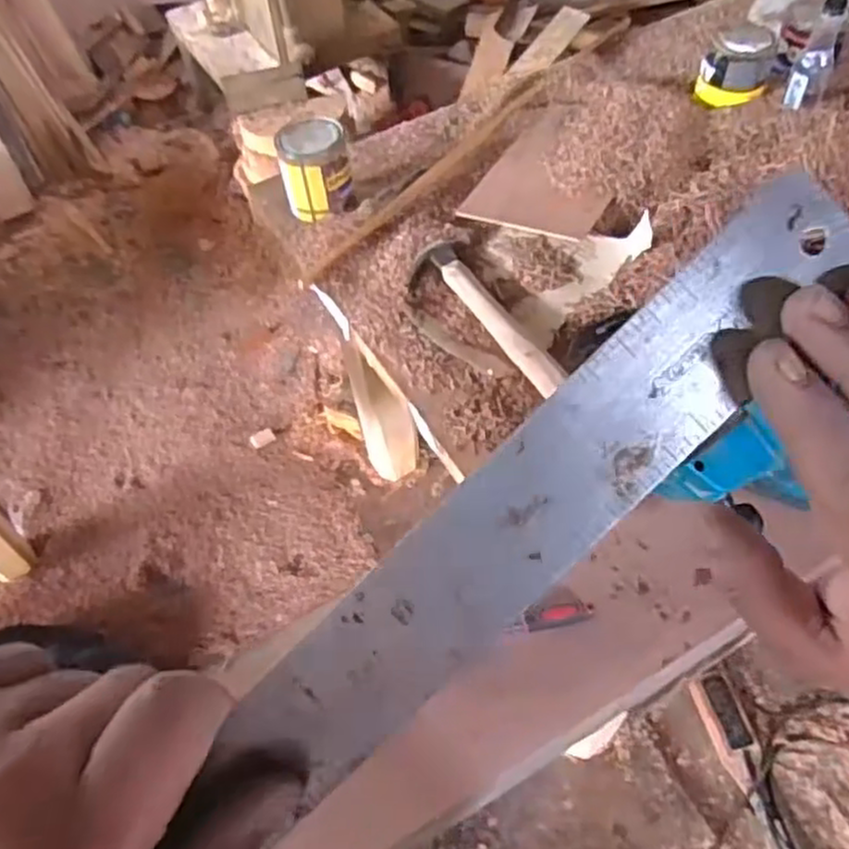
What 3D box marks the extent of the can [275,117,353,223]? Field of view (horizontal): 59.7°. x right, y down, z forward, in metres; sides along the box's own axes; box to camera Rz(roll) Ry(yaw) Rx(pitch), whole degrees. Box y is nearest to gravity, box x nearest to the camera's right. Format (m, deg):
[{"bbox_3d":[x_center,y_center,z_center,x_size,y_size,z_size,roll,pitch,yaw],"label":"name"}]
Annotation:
[{"bbox_3d":[-0.157,-0.373,1.079,0.101,0.101,0.108,-10,54,-3],"label":"can"}]

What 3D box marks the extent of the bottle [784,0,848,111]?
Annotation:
[{"bbox_3d":[0.586,-0.555,1.103,0.052,0.151,0.063,25,60,20],"label":"bottle"}]

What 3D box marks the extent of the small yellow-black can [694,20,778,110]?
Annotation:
[{"bbox_3d":[0.496,-0.575,1.171,0.103,0.089,0.111,17,57,15],"label":"small yellow-black can"}]

